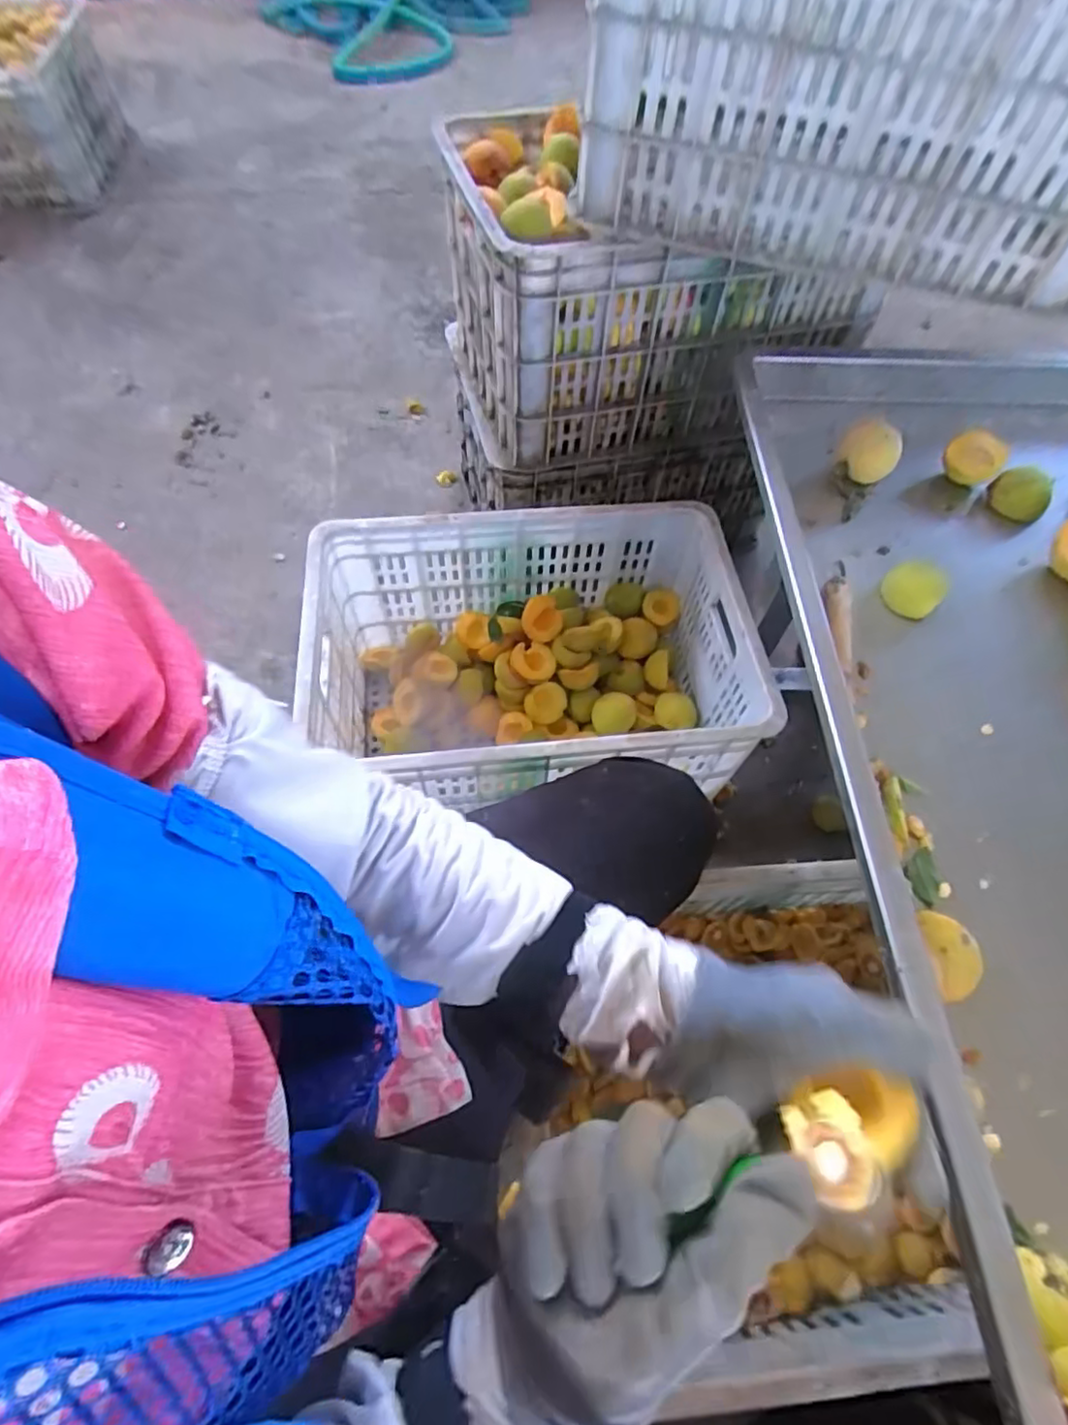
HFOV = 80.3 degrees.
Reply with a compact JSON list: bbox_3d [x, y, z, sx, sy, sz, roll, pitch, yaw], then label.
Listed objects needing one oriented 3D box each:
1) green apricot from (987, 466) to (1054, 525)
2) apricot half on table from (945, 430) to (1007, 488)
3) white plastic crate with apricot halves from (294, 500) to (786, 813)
[{"bbox_3d":[0.515,-0.230,0.669,0.055,0.033,0.049,39,66,18],"label":"green apricot"},{"bbox_3d":[0.478,-0.276,0.687,0.054,0.054,0.019,40,33,16],"label":"apricot half on table"},{"bbox_3d":[-0.003,-0.051,0.851,0.514,0.257,0.360,-6,61,-6],"label":"white plastic crate with apricot halves"}]

